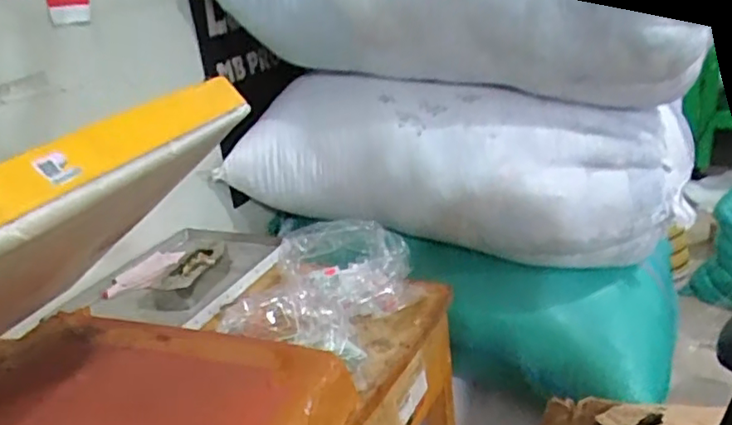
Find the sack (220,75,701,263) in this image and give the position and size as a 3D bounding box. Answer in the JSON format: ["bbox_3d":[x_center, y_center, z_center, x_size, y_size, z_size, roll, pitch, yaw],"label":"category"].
[{"bbox_3d":[0.162,-0.105,1.291,0.884,0.320,0.261,1,24,17],"label":"sack"}]

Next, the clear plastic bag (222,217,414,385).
[{"bbox_3d":[-0.051,0.110,0.910,0.186,0.093,0.264,3,24,20],"label":"clear plastic bag"}]

